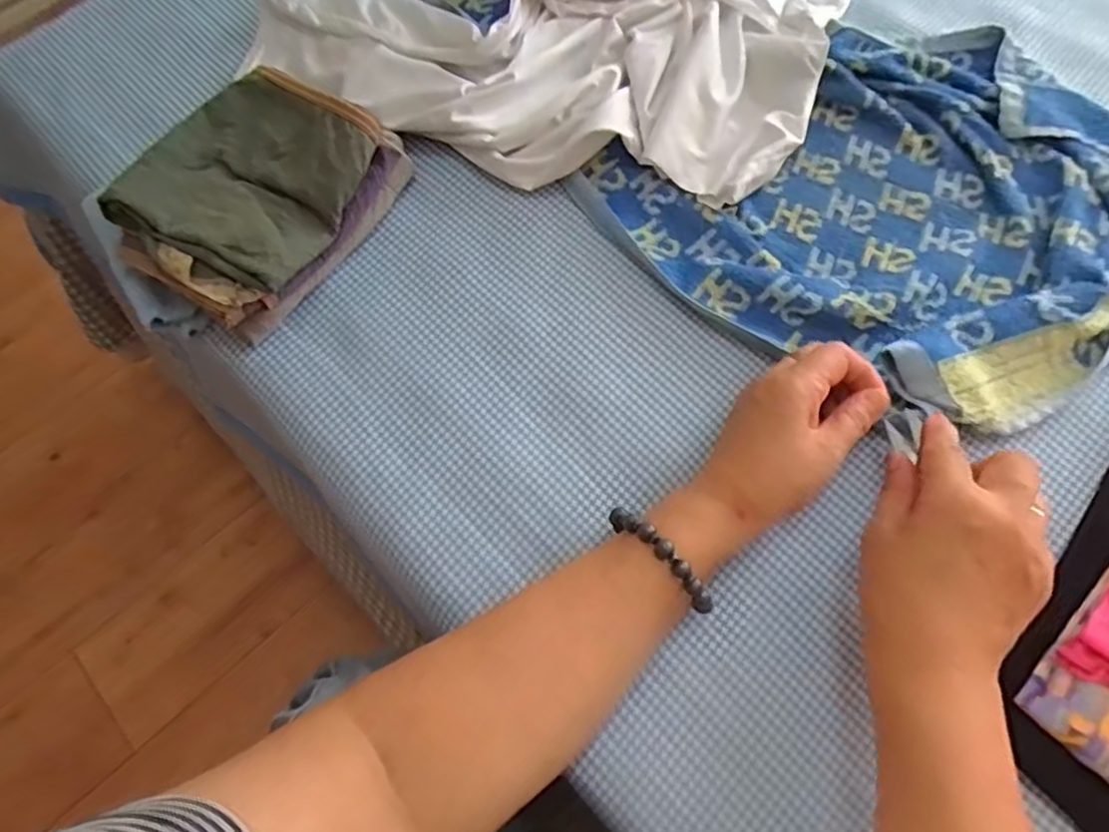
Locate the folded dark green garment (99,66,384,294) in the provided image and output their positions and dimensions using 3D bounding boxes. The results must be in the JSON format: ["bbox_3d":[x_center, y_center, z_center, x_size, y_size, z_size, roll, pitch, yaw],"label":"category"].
[{"bbox_3d":[-0.199,-0.157,0.437,0.123,0.036,0.141,28,70,14],"label":"folded dark green garment"}]

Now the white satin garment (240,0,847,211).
[{"bbox_3d":[0.009,-0.362,0.533,0.431,0.080,0.397,19,70,9],"label":"white satin garment"}]

